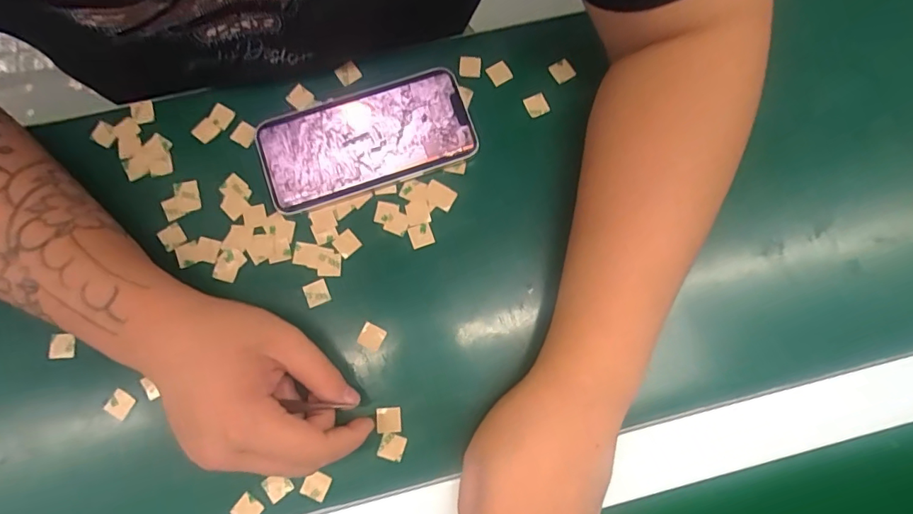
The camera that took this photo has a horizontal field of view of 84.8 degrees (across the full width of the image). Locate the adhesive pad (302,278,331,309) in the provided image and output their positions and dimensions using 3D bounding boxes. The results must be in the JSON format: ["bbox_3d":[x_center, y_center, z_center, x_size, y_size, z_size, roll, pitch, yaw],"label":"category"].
[{"bbox_3d":[-0.094,0.024,0.333,0.016,0.004,0.016,-22,81,-5],"label":"adhesive pad"}]

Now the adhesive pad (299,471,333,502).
[{"bbox_3d":[-0.087,0.141,0.308,0.015,0.004,0.016,25,80,3],"label":"adhesive pad"}]

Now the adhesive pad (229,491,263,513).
[{"bbox_3d":[-0.129,0.155,0.307,0.016,0.004,0.016,33,81,5],"label":"adhesive pad"}]

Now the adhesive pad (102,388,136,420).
[{"bbox_3d":[-0.216,0.094,0.320,0.016,0.004,0.015,28,80,4],"label":"adhesive pad"}]

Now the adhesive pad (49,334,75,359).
[{"bbox_3d":[-0.258,0.058,0.326,0.014,0.006,0.016,-3,80,-2],"label":"adhesive pad"}]

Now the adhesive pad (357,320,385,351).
[{"bbox_3d":[-0.056,0.052,0.327,0.015,0.004,0.015,28,80,4],"label":"adhesive pad"}]

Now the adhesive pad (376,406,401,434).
[{"bbox_3d":[-0.043,0.104,0.317,0.016,0.004,0.015,-3,80,-2],"label":"adhesive pad"}]

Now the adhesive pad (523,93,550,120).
[{"bbox_3d":[0.058,-0.110,0.365,0.015,0.004,0.016,-23,81,-5],"label":"adhesive pad"}]

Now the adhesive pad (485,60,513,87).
[{"bbox_3d":[0.032,-0.137,0.370,0.015,0.004,0.017,-27,82,-6],"label":"adhesive pad"}]

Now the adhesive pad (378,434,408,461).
[{"bbox_3d":[-0.041,0.120,0.315,0.016,0.004,0.016,17,80,2],"label":"adhesive pad"}]

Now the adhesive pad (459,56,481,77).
[{"bbox_3d":[0.010,-0.141,0.372,0.016,0.005,0.015,3,80,-1],"label":"adhesive pad"}]

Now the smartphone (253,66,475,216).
[{"bbox_3d":[-0.064,-0.084,0.352,0.144,0.009,0.074,-18,81,-4],"label":"smartphone"}]

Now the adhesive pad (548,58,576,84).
[{"bbox_3d":[0.078,-0.138,0.370,0.015,0.005,0.016,-25,81,-5],"label":"adhesive pad"}]

